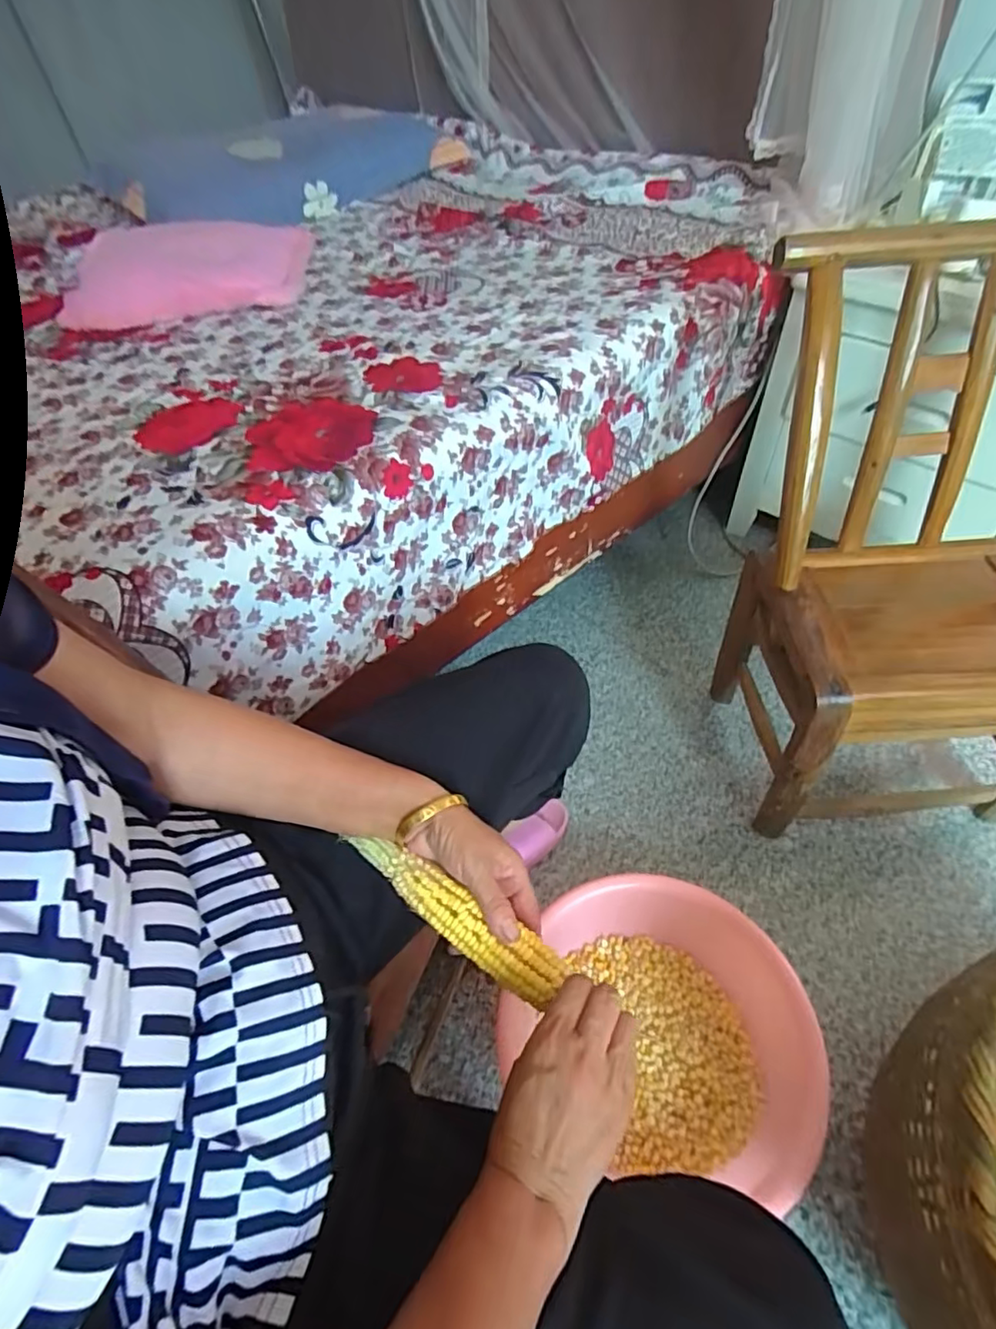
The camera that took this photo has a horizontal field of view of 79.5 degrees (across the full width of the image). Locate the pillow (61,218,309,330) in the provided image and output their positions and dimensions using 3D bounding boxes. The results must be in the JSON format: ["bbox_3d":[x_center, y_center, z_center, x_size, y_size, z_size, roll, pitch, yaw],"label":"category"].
[{"bbox_3d":[-0.550,-0.706,1.062,0.405,0.061,0.376,-8,49,-2],"label":"pillow"}]

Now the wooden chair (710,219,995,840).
[{"bbox_3d":[0.507,-0.121,0.707,0.361,0.570,0.364,-5,49,1],"label":"wooden chair"}]

